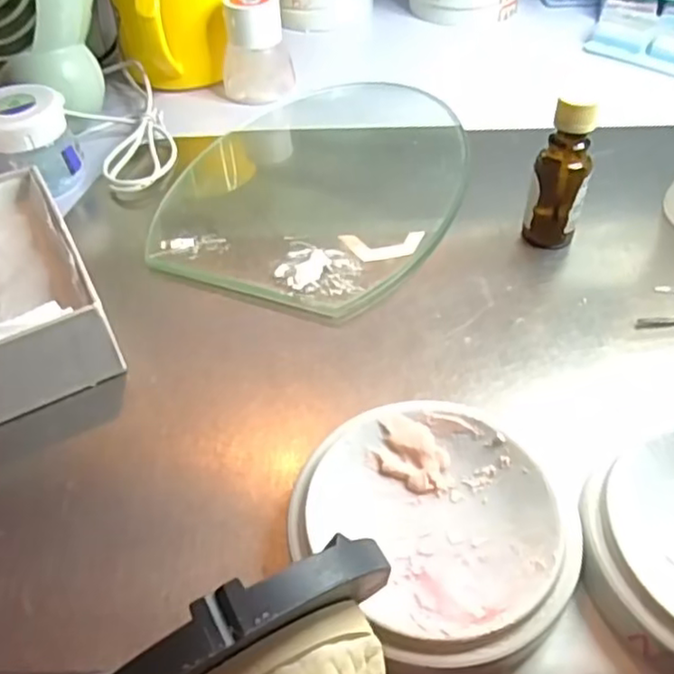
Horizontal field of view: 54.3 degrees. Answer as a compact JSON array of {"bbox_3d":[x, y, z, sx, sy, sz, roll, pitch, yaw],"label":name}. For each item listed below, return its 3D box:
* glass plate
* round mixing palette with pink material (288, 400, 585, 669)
[{"bbox_3d":[-0.005,-0.102,0.391,0.156,0.005,0.233,16,49,17],"label":"glass plate"},{"bbox_3d":[0.033,0.063,0.219,0.080,0.021,0.087,-1,46,1],"label":"round mixing palette with pink material"}]

